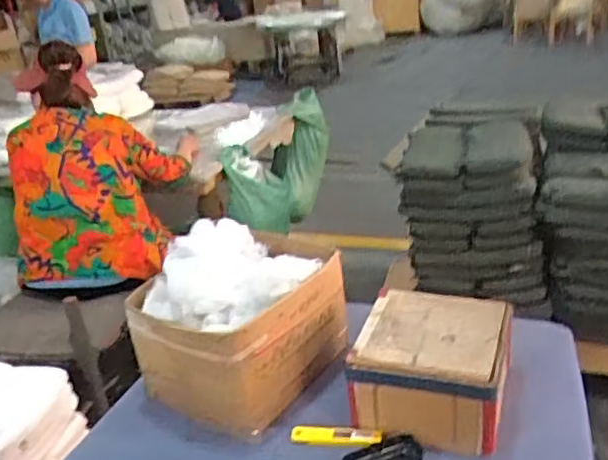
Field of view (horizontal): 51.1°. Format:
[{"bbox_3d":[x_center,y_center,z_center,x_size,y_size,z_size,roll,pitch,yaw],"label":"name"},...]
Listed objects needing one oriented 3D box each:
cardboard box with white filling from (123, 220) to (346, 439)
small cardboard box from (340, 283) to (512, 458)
[{"bbox_3d":[-0.100,0.156,1.075,0.233,0.262,0.297,11,29,38],"label":"cardboard box with white filling"},{"bbox_3d":[0.200,0.211,0.983,0.213,0.136,0.212,2,24,22],"label":"small cardboard box"}]

